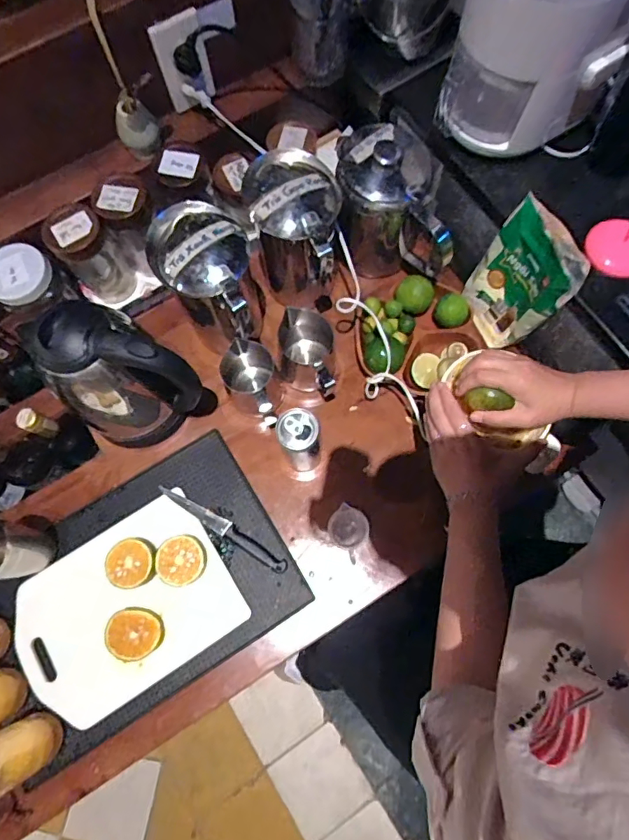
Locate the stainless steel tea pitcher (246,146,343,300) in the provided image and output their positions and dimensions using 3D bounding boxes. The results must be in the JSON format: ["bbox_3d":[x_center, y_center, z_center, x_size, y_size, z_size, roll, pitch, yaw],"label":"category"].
[{"bbox_3d":[-0.026,-0.259,0.716,0.121,0.216,0.139,-8,73,-1],"label":"stainless steel tea pitcher"}]

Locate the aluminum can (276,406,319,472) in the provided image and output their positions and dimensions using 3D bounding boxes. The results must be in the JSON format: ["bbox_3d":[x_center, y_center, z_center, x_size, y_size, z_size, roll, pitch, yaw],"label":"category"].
[{"bbox_3d":[-0.017,0.032,0.670,0.055,0.141,0.059,0,73,1],"label":"aluminum can"}]

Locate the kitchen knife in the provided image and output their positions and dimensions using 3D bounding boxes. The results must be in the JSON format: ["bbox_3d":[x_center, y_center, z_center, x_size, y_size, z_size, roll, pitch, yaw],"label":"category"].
[{"bbox_3d":[-0.132,0.154,0.702,0.211,0.013,0.022,31,76,10],"label":"kitchen knife"}]

